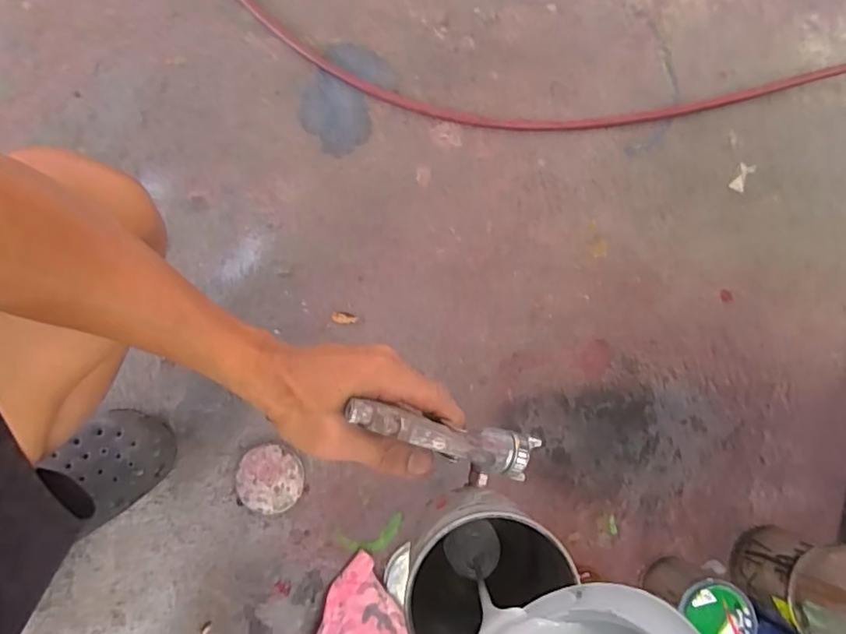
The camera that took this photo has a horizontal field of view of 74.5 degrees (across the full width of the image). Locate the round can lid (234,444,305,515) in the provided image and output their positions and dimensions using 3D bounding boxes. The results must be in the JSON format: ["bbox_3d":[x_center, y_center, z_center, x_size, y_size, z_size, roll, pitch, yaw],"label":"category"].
[{"bbox_3d":[-0.176,0.186,0.641,0.076,0.016,0.074,0,79,0],"label":"round can lid"}]

